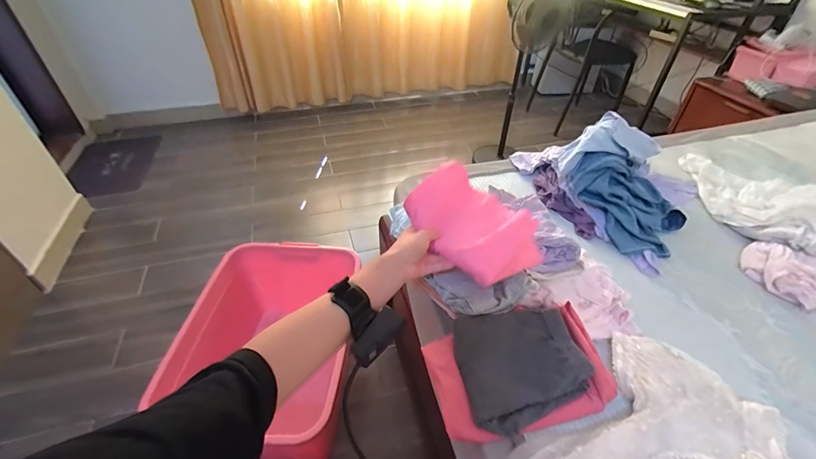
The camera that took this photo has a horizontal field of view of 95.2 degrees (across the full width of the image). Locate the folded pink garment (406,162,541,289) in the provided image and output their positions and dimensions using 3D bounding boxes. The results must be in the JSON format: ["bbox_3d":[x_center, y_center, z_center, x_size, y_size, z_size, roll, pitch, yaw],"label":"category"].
[{"bbox_3d":[0.101,-0.011,0.580,0.136,0.086,0.189,-32,49,-30],"label":"folded pink garment"}]

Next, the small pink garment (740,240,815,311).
[{"bbox_3d":[0.712,0.077,0.704,0.118,0.047,0.127,-31,50,-30],"label":"small pink garment"}]

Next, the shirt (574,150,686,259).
[{"bbox_3d":[0.479,-0.070,0.787,0.177,0.128,0.213,-22,46,-23],"label":"shirt"}]

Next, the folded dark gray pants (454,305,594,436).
[{"bbox_3d":[0.161,0.191,0.538,0.169,0.054,0.144,-11,42,-10],"label":"folded dark gray pants"}]

